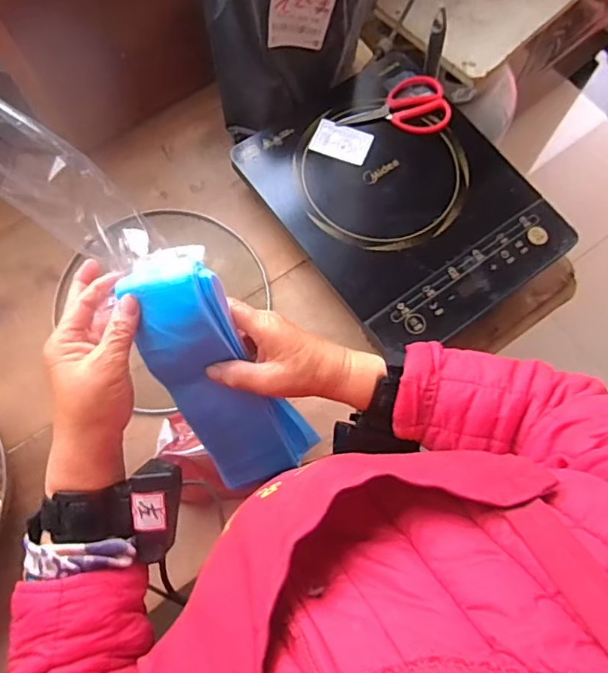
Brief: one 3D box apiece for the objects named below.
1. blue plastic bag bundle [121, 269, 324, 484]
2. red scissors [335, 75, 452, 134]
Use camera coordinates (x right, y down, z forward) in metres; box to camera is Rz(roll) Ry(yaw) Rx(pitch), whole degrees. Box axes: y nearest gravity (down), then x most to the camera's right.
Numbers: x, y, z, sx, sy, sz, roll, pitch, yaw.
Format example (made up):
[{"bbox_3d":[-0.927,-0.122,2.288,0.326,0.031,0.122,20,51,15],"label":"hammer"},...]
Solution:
[{"bbox_3d":[-0.063,0.041,0.447,0.086,0.231,0.034,-32,37,-10],"label":"blue plastic bag bundle"},{"bbox_3d":[0.114,-0.284,0.688,0.137,0.014,0.073,-14,74,-5],"label":"red scissors"}]

